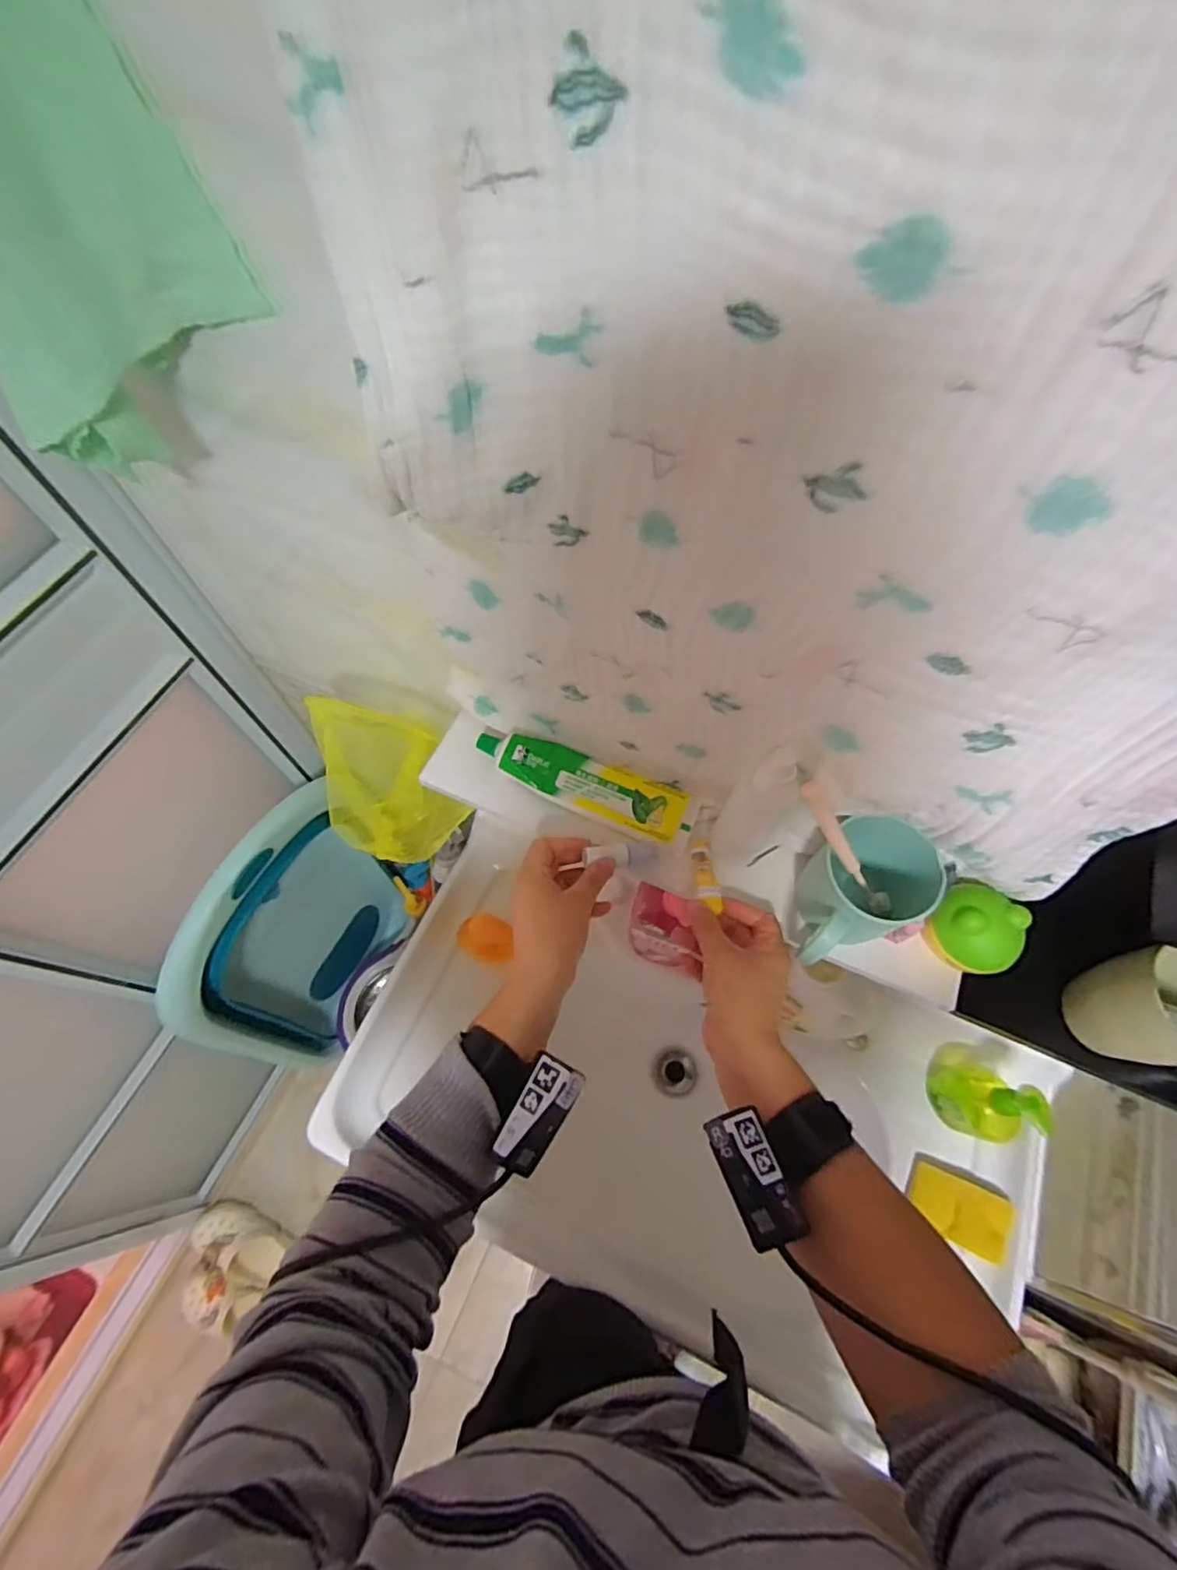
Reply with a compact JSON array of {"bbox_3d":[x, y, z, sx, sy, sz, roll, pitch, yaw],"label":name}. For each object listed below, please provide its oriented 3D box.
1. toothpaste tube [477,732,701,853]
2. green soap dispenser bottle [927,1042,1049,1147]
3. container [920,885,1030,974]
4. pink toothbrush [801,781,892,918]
[{"bbox_3d":[-0.002,-0.003,0.563,0.204,0.029,0.051,21,66,10],"label":"toothpaste tube"},{"bbox_3d":[0.469,0.358,0.727,0.066,0.170,0.108,4,65,2],"label":"green soap dispenser bottle"},{"bbox_3d":[0.303,0.114,0.485,0.056,0.056,0.067,-39,70,-17],"label":"container"},{"bbox_3d":[0.197,0.054,0.470,0.015,0.169,0.023,3,56,46],"label":"pink toothbrush"}]

